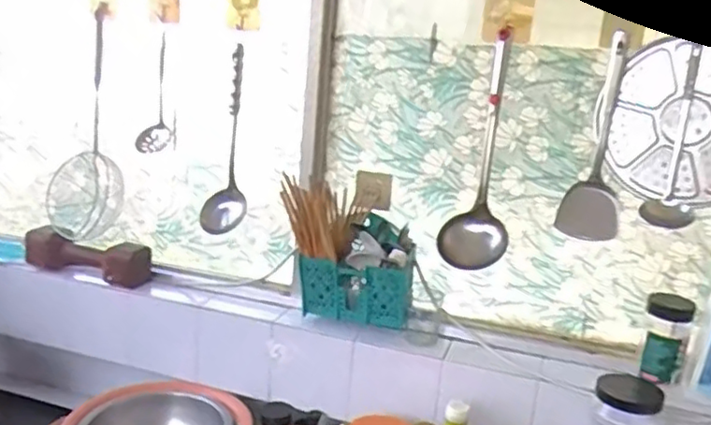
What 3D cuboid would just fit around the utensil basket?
[{"bbox_3d":[0.003,0.102,1.074,0.186,0.166,0.070,8,12,16],"label":"utensil basket"}]

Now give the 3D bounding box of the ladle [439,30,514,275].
[{"bbox_3d":[0.197,-0.092,0.999,0.102,0.349,0.083,6,12,9],"label":"ladle"}]

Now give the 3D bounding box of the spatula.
[{"bbox_3d":[0.368,-0.110,0.972,0.087,0.302,0.031,7,12,14],"label":"spatula"}]

